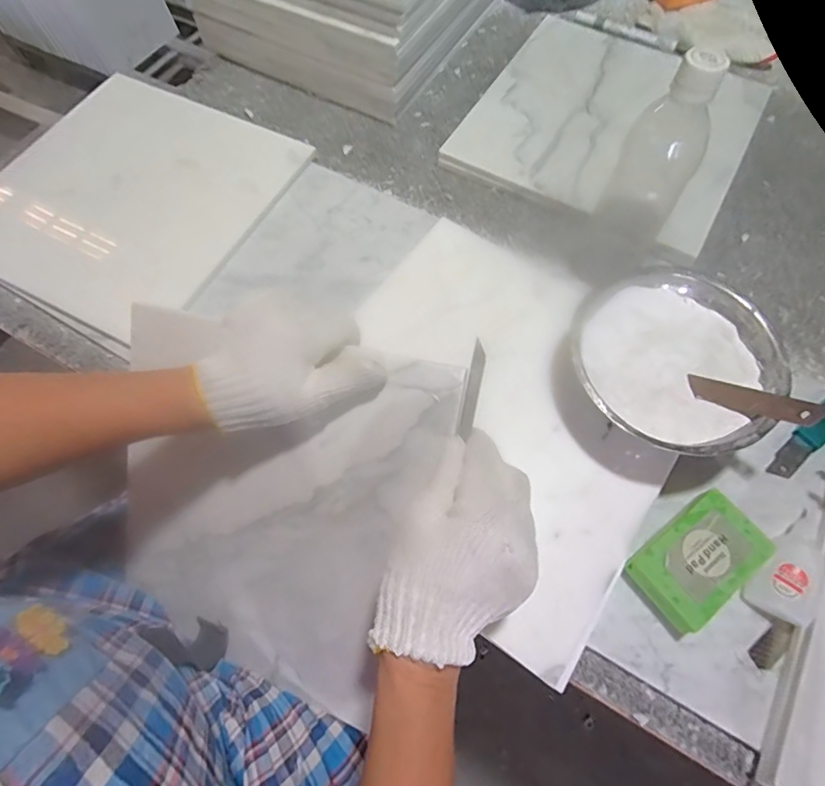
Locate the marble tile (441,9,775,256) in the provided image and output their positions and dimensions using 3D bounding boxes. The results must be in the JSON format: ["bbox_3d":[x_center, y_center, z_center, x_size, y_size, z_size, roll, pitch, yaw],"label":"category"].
[{"bbox_3d":[0.236,-0.324,0.581,0.302,0.014,0.299,28,71,13],"label":"marble tile"}]

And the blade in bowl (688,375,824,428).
[{"bbox_3d":[0.258,0.008,0.370,0.086,0.004,0.021,19,96,38],"label":"blade in bowl"}]

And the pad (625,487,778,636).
[{"bbox_3d":[0.216,0.127,0.375,0.097,0.033,0.061,-35,71,-13],"label":"pad"}]

